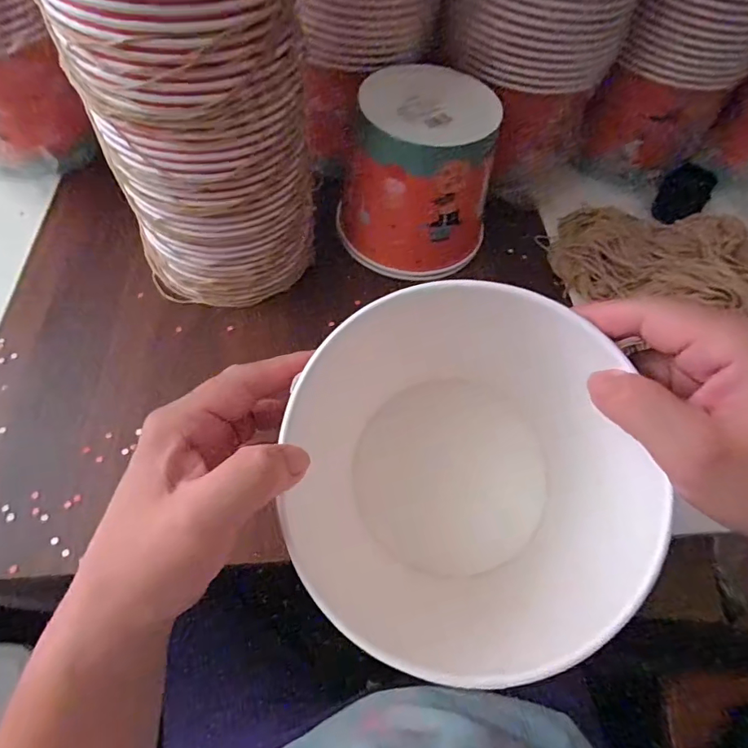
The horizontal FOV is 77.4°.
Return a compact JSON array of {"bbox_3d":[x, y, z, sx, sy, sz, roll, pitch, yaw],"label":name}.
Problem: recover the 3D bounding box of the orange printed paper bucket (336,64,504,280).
[{"bbox_3d":[0.047,-0.187,0.464,0.134,0.149,0.127,1,60,-2],"label":"orange printed paper bucket"}]

